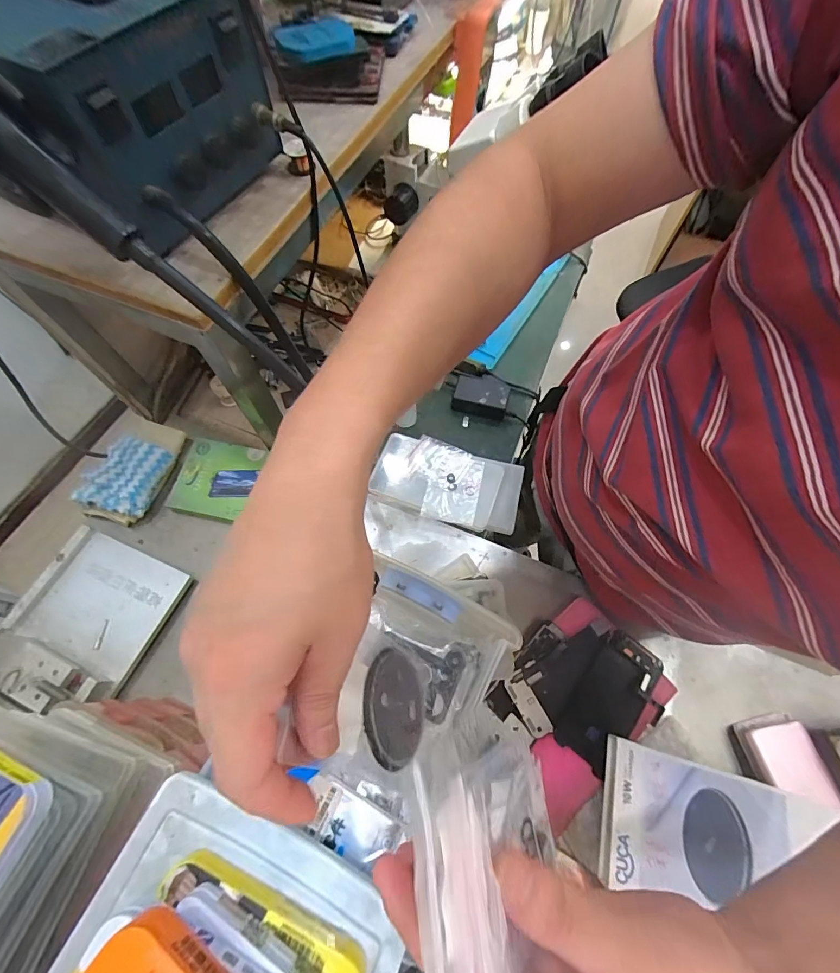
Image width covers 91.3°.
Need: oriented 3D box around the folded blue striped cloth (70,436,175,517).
[{"bbox_3d":[-0.402,-0.017,0.558,0.091,0.026,0.101,15,67,7],"label":"folded blue striped cloth"}]

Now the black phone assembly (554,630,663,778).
[{"bbox_3d":[0.209,0.232,0.451,0.069,0.010,0.138,34,70,14],"label":"black phone assembly"}]

